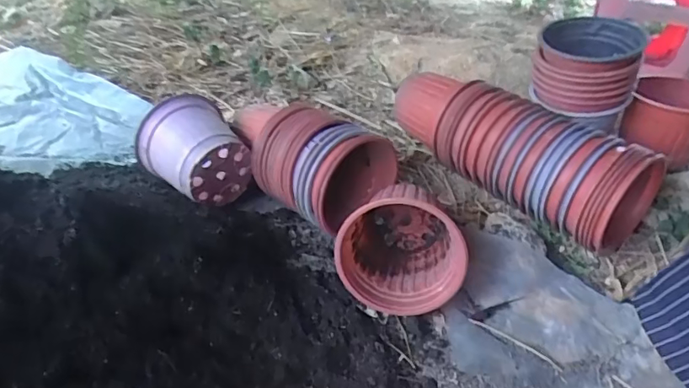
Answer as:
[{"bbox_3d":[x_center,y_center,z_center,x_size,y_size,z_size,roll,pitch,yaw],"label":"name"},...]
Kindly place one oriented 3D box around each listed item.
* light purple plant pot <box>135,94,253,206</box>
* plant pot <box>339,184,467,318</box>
[{"bbox_3d":[-0.262,-0.070,0.886,0.134,0.145,0.163,-25,45,-33],"label":"light purple plant pot"},{"bbox_3d":[0.081,0.053,0.749,0.171,0.162,0.166,4,34,3],"label":"plant pot"}]

